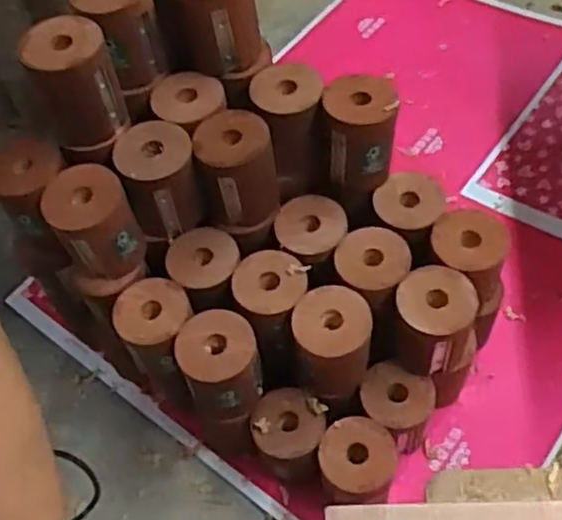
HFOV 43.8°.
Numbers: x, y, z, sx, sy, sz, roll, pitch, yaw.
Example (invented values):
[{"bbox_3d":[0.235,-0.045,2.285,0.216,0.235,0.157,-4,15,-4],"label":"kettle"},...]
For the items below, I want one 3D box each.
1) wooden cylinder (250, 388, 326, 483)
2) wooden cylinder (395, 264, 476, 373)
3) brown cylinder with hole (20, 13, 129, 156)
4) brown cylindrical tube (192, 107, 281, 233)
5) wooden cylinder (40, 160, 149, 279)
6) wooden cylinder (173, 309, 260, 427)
[{"bbox_3d":[0.010,0.201,0.782,0.077,0.105,0.073,-3,56,4],"label":"wooden cylinder"},{"bbox_3d":[0.157,0.063,0.729,0.078,0.093,0.081,13,59,14],"label":"wooden cylinder"},{"bbox_3d":[-0.200,-0.168,0.692,0.077,0.112,0.089,-16,56,-5],"label":"brown cylinder with hole"},{"bbox_3d":[-0.046,-0.093,0.749,0.080,0.127,0.077,-8,56,1],"label":"brown cylindrical tube"},{"bbox_3d":[-0.191,-0.036,0.715,0.076,0.103,0.079,-3,56,4],"label":"wooden cylinder"},{"bbox_3d":[-0.061,0.113,0.727,0.077,0.099,0.084,-3,56,4],"label":"wooden cylinder"}]

